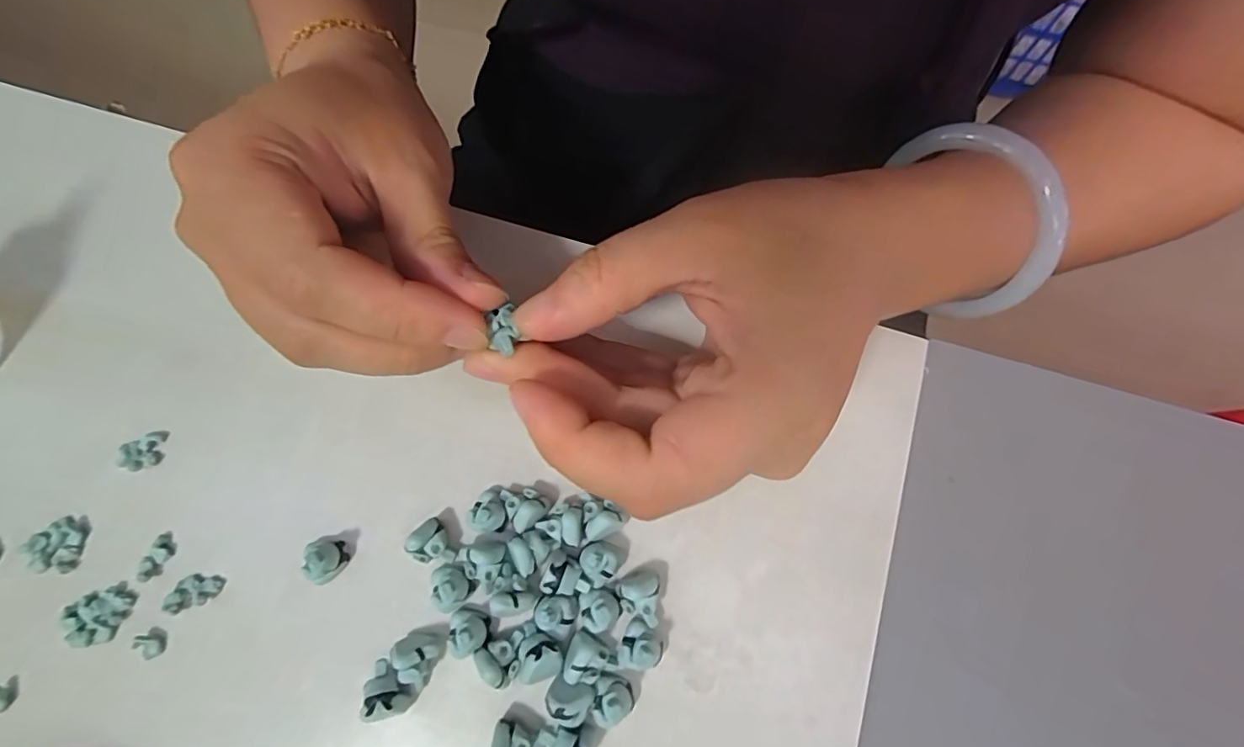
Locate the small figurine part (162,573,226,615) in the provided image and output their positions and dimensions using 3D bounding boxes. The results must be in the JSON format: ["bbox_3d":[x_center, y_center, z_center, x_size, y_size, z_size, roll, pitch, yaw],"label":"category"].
[{"bbox_3d":[-0.126,0.064,0.160,0.016,0.004,0.009,-19,74,-4],"label":"small figurine part"}]

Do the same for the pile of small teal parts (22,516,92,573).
[{"bbox_3d":[-0.172,0.052,0.165,0.015,0.004,0.016,4,74,3],"label":"pile of small teal parts"}]

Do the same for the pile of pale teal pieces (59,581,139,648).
[{"bbox_3d":[-0.153,0.071,0.159,0.019,0.004,0.015,-21,74,-5],"label":"pile of pale teal pieces"}]

